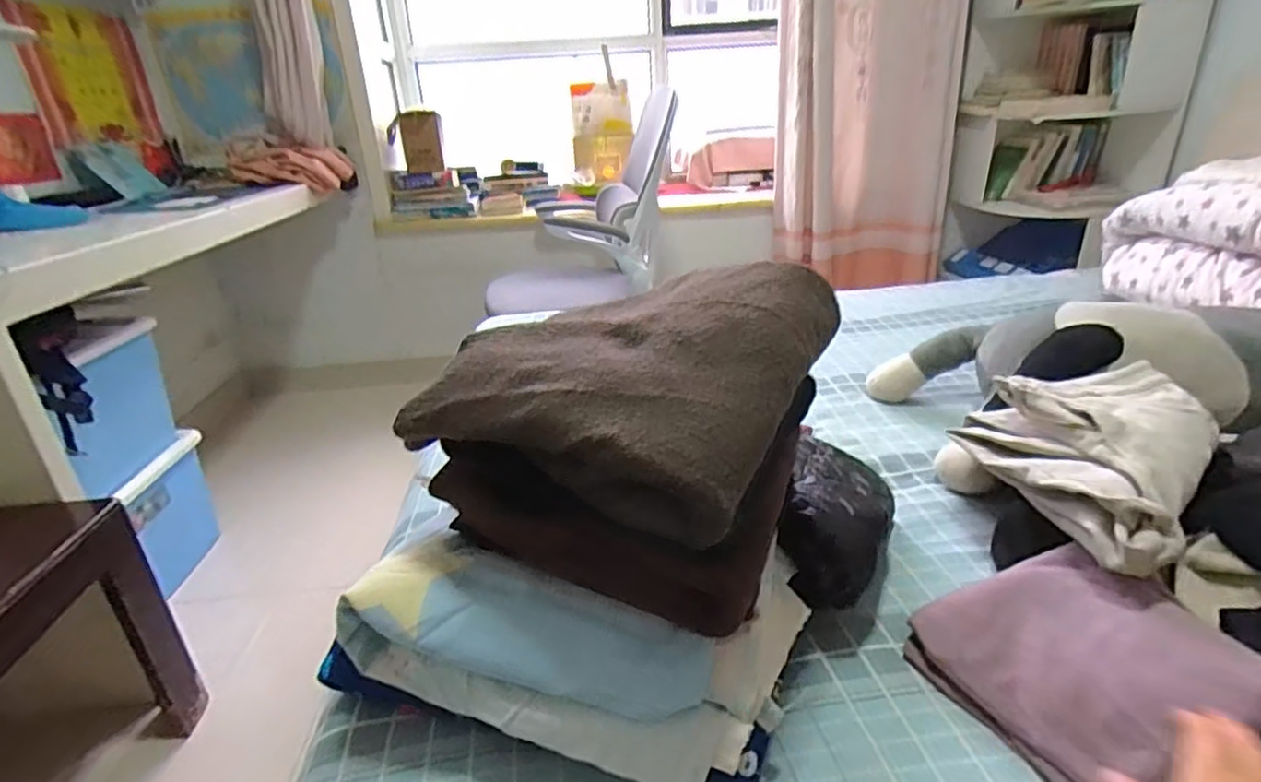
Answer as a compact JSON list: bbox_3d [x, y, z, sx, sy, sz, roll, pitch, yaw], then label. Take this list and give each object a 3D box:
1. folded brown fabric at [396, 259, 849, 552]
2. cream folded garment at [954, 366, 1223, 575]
[{"bbox_3d":[-0.009,-0.023,0.531,0.293,0.095,0.265,15,36,30],"label":"folded brown fabric"},{"bbox_3d":[0.466,0.050,0.680,0.213,0.088,0.339,19,33,40],"label":"cream folded garment"}]

